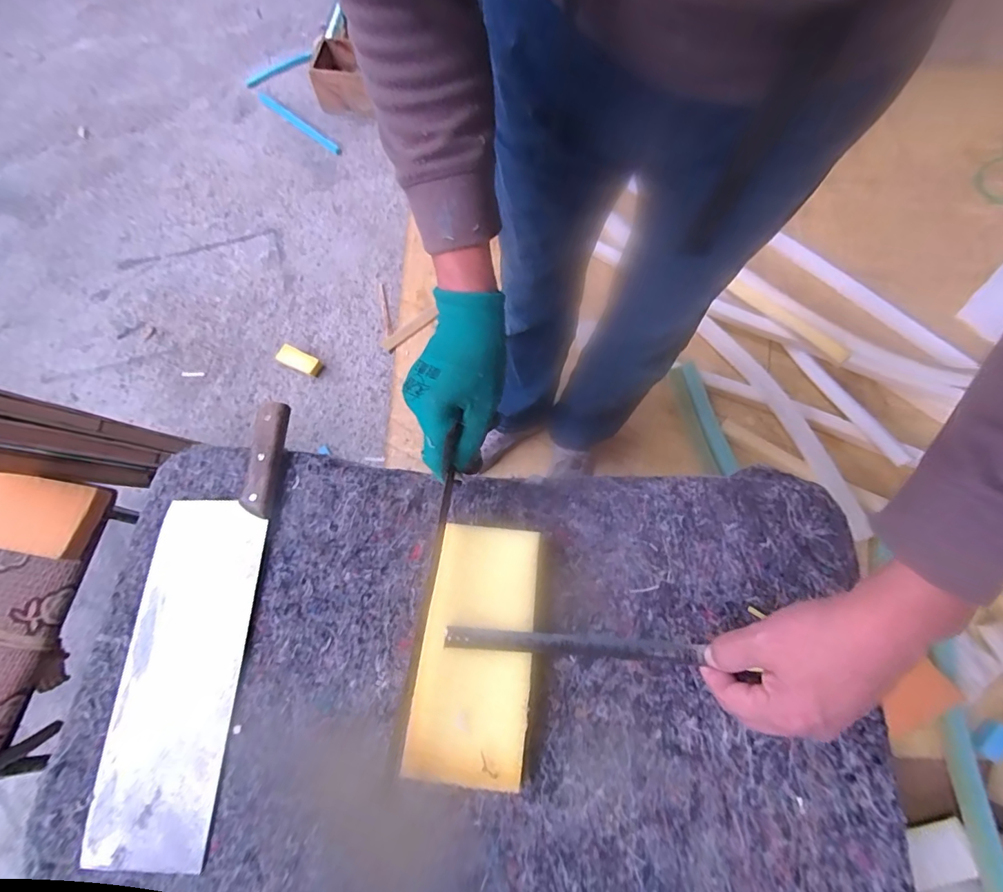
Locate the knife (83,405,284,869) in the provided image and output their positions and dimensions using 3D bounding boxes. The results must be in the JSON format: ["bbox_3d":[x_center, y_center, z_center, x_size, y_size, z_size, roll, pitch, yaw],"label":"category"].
[{"bbox_3d":[-0.282,0.148,0.445,0.104,0.030,0.386,2,69,3],"label":"knife"}]

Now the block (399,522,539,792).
[{"bbox_3d":[-0.020,0.168,0.420,0.097,0.044,0.195,8,70,2],"label":"block"}]

